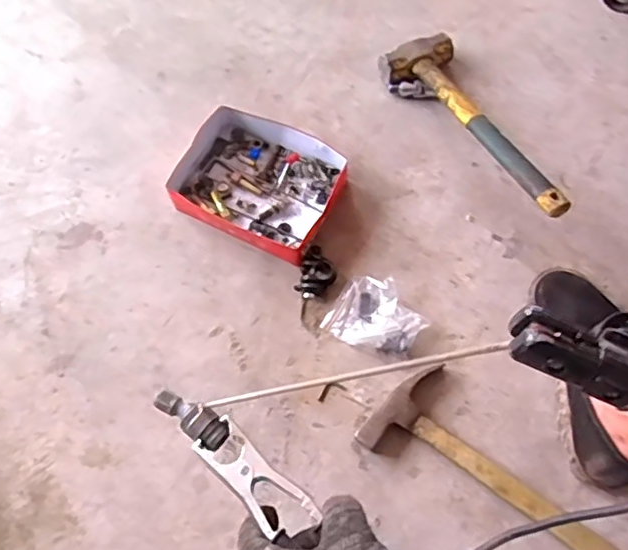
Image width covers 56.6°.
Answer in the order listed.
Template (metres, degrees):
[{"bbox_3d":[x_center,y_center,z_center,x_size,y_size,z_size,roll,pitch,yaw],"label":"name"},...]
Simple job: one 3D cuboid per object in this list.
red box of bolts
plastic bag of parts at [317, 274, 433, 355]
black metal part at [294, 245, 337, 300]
[{"bbox_3d":[-0.076,-0.127,0.803,0.217,0.052,0.173,27,72,11],"label":"red box of bolts"},{"bbox_3d":[0.079,0.055,0.738,0.108,0.028,0.089,32,73,13],"label":"plastic bag of parts"},{"bbox_3d":[0.002,-0.003,0.761,0.046,0.031,0.062,36,74,14],"label":"black metal part"}]

